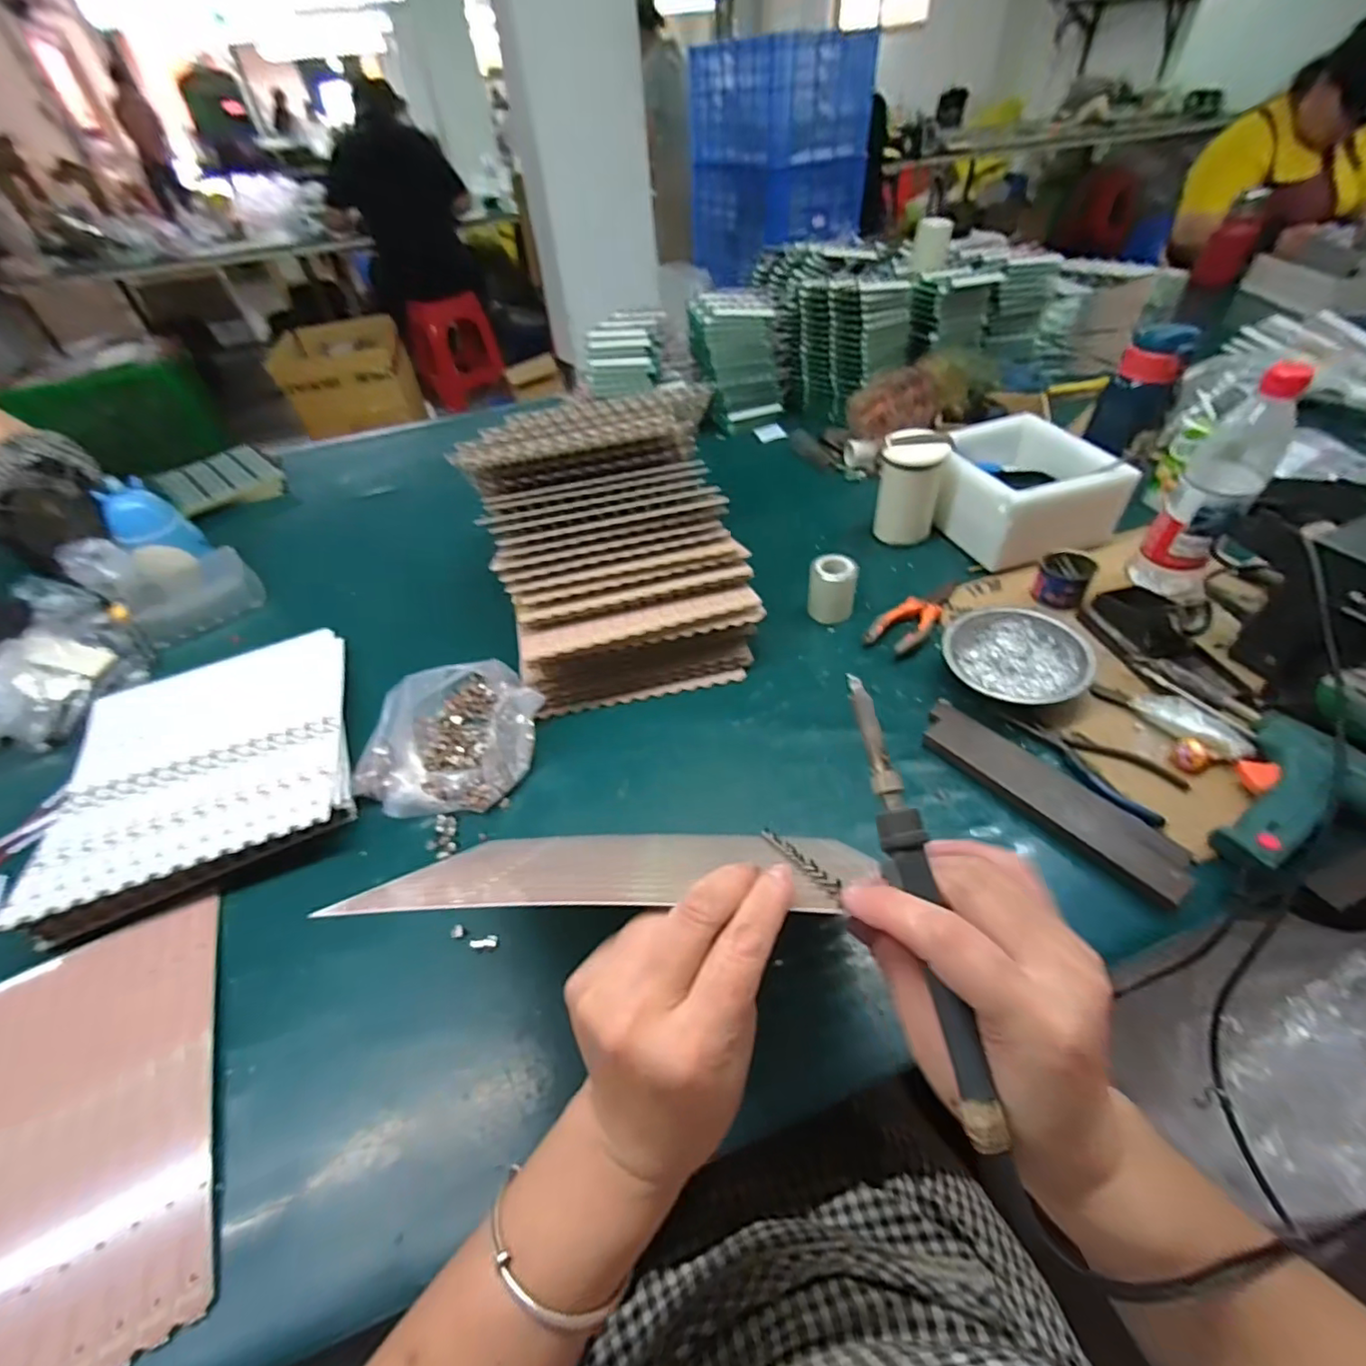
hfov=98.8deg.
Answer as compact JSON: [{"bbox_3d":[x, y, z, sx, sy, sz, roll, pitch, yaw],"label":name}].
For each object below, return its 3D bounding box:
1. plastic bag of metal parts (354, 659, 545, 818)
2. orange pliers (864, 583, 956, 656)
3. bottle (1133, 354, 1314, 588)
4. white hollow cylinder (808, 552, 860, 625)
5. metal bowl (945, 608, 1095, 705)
[{"bbox_3d":[-0.222,0.047,0.546,0.142,0.070,0.150,17,50,20],"label":"plastic bag of metal parts"},{"bbox_3d":[0.259,-0.078,0.652,0.052,0.015,0.133,34,58,31],"label":"orange pliers"},{"bbox_3d":[0.519,-0.182,0.574,0.053,0.223,0.067,-37,54,-26],"label":"bottle"},{"bbox_3d":[0.171,-0.107,0.671,0.053,0.068,0.040,9,48,13],"label":"white hollow cylinder"},{"bbox_3d":[0.327,-0.030,0.580,0.127,0.033,0.110,16,50,19],"label":"metal bowl"}]

